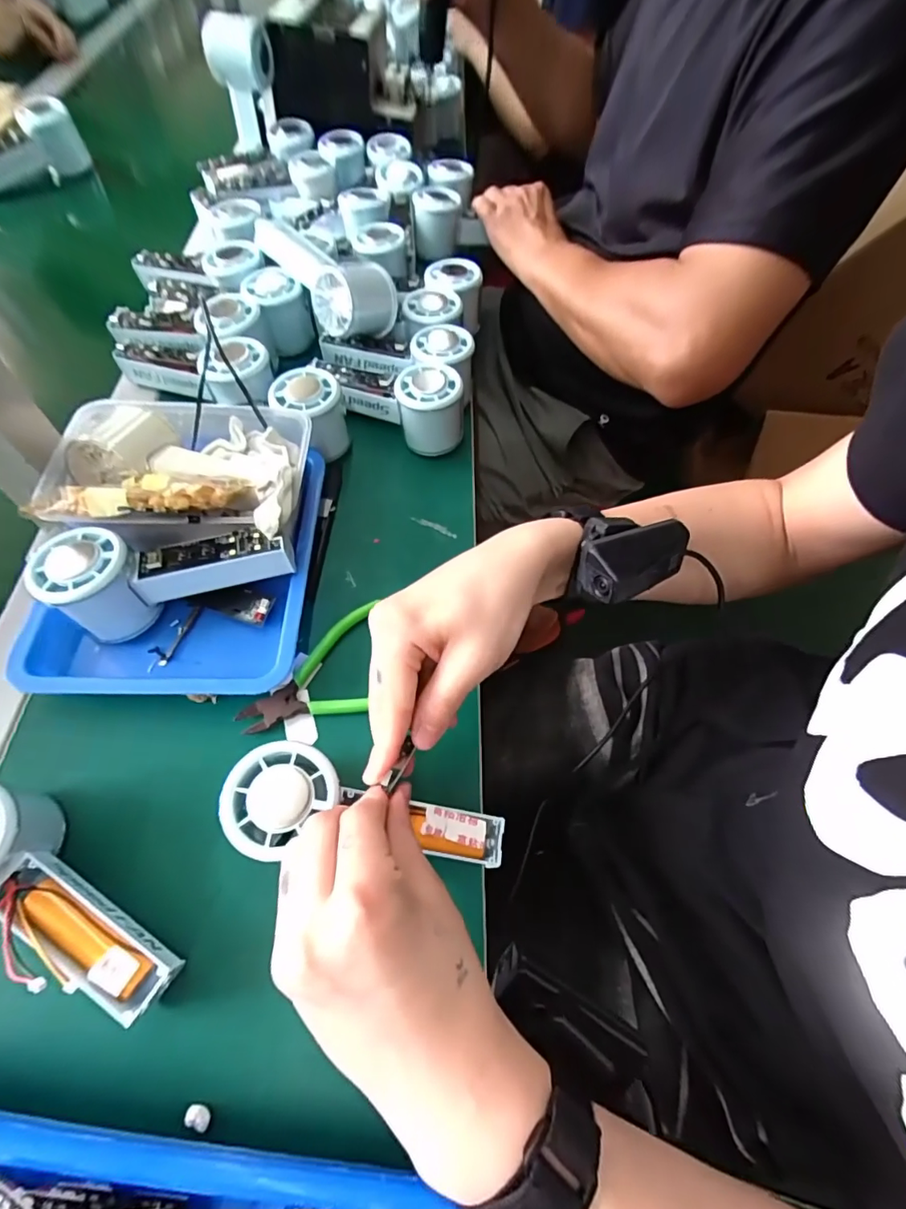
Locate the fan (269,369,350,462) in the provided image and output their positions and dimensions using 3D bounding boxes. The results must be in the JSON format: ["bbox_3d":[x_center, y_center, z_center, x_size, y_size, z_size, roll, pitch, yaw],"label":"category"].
[{"bbox_3d":[-0.117,-0.157,0.428,0.059,0.065,0.058,-18,63,-13],"label":"fan"}]

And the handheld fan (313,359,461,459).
[{"bbox_3d":[-0.054,-0.190,0.457,0.140,0.062,0.055,34,64,14],"label":"handheld fan"}]

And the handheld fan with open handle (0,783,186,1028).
[{"bbox_3d":[-0.206,0.148,0.250,0.151,0.064,0.054,32,64,14],"label":"handheld fan with open handle"}]

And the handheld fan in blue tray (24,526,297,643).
[{"bbox_3d":[-0.184,-0.017,0.333,0.151,0.051,0.053,-4,61,-6],"label":"handheld fan in blue tray"}]

